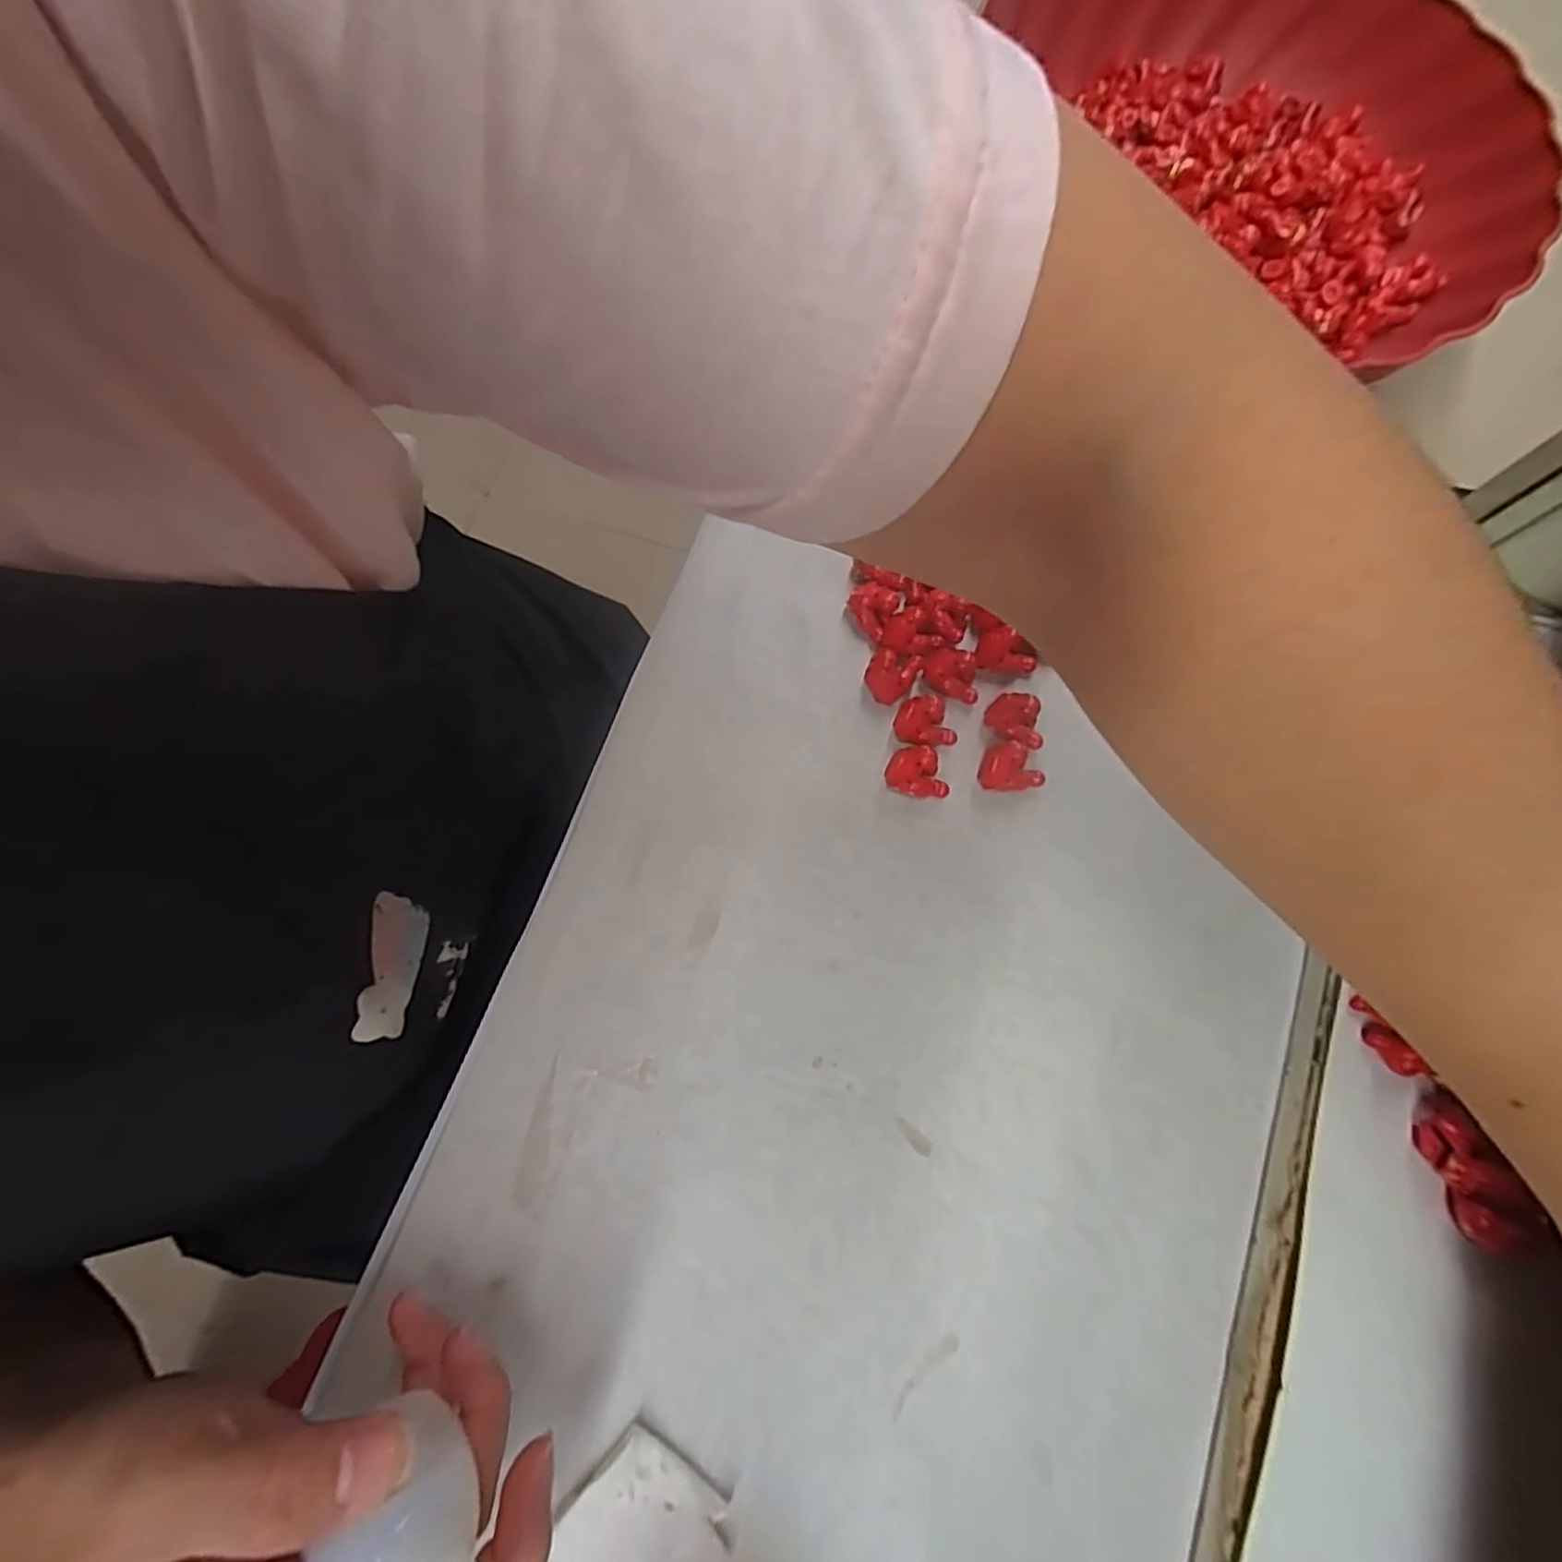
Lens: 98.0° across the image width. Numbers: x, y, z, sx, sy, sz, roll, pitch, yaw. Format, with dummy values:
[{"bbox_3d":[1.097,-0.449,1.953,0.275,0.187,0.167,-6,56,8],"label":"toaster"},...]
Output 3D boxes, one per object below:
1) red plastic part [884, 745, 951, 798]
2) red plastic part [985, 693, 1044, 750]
[{"bbox_3d":[0.052,-0.003,0.257,0.023,0.014,0.017,2,76,0],"label":"red plastic part"},{"bbox_3d":[0.090,-0.023,0.261,0.021,0.010,0.019,2,76,0],"label":"red plastic part"}]

